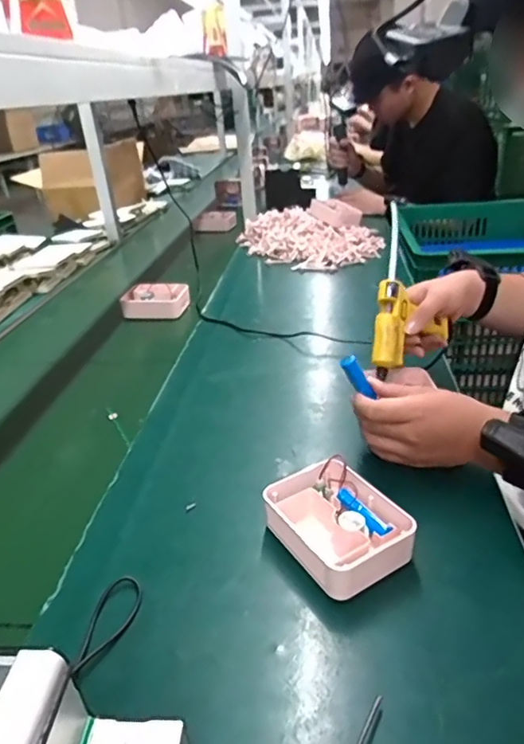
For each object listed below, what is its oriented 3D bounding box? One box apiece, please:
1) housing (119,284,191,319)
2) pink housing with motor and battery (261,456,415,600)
[{"bbox_3d":[-0.227,-0.154,1.082,0.127,0.047,0.100,2,30,12],"label":"housing"},{"bbox_3d":[0.069,0.148,0.497,0.107,0.041,0.138,-20,33,-25],"label":"pink housing with motor and battery"}]

